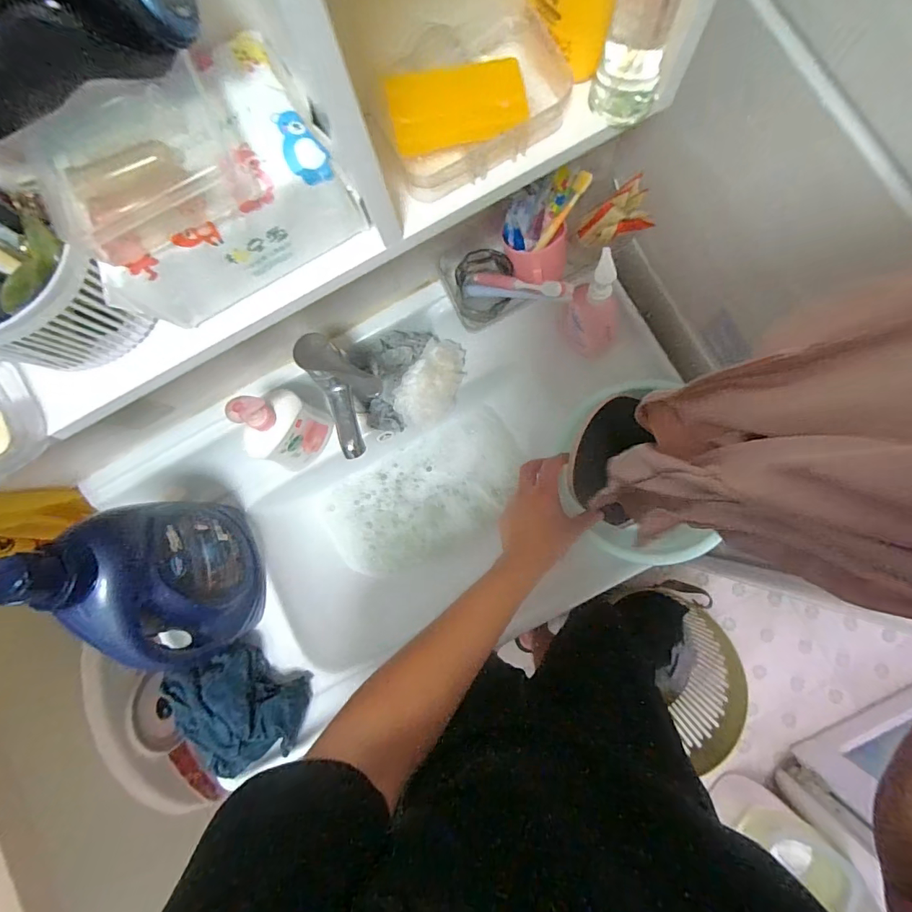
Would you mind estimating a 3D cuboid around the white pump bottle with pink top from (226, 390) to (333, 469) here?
[{"bbox_3d":[-0.223,-0.034,0.591,0.051,0.168,0.092,36,89,8],"label":"white pump bottle with pink top"}]

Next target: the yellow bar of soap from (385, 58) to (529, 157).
[{"bbox_3d":[0.001,-0.234,0.303,0.087,0.016,0.046,-11,83,4],"label":"yellow bar of soap"}]

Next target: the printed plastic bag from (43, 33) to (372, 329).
[{"bbox_3d":[-0.151,-0.161,0.280,0.155,0.099,0.087,-33,82,1],"label":"printed plastic bag"}]

